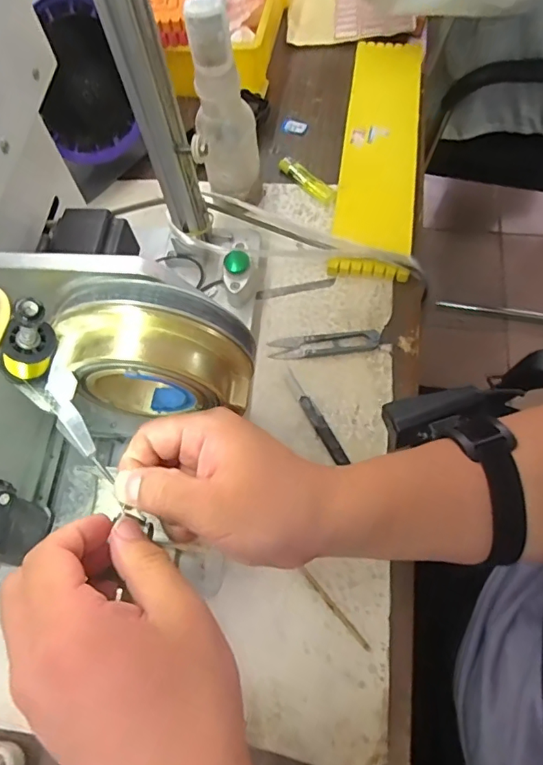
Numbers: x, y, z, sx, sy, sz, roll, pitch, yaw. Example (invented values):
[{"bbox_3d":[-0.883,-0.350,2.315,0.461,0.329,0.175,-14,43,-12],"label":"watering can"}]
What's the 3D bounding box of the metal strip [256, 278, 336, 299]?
[{"bbox_3d":[0.024,-0.094,0.503,0.079,0.004,0.009,-9,81,-2],"label":"metal strip"}]

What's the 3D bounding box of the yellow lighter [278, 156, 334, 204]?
[{"bbox_3d":[0.038,-0.226,0.558,0.019,0.012,0.079,-38,69,-14],"label":"yellow lighter"}]

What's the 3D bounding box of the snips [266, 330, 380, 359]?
[{"bbox_3d":[0.049,-0.037,0.474,0.101,0.009,0.024,-7,65,-1],"label":"snips"}]

